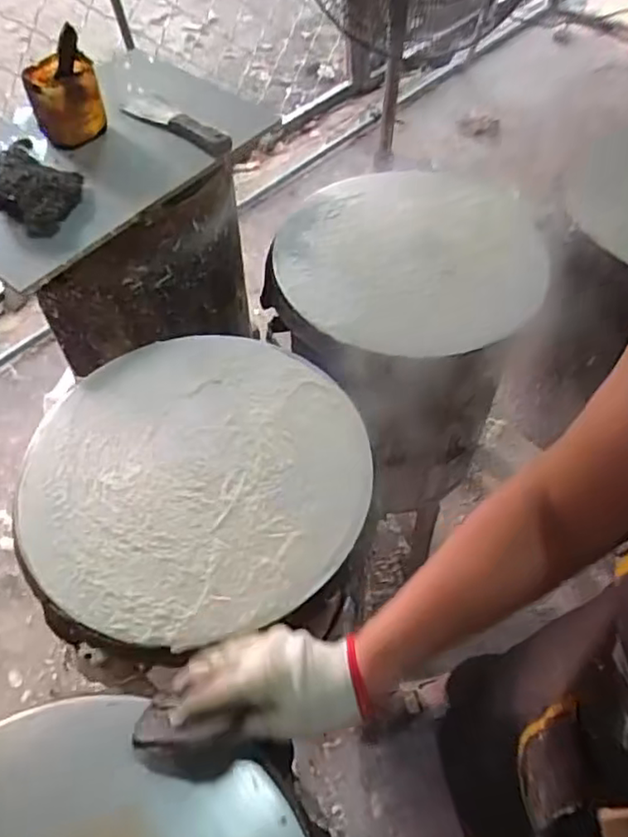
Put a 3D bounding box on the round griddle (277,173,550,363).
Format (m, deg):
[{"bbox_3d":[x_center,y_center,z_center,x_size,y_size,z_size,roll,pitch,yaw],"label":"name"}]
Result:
[{"bbox_3d":[0.144,-0.247,0.936,0.384,0.032,0.388,0,55,0],"label":"round griddle"}]

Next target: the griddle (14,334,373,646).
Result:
[{"bbox_3d":[-0.130,0.055,0.716,0.373,0.025,0.374,0,55,0],"label":"griddle"}]

